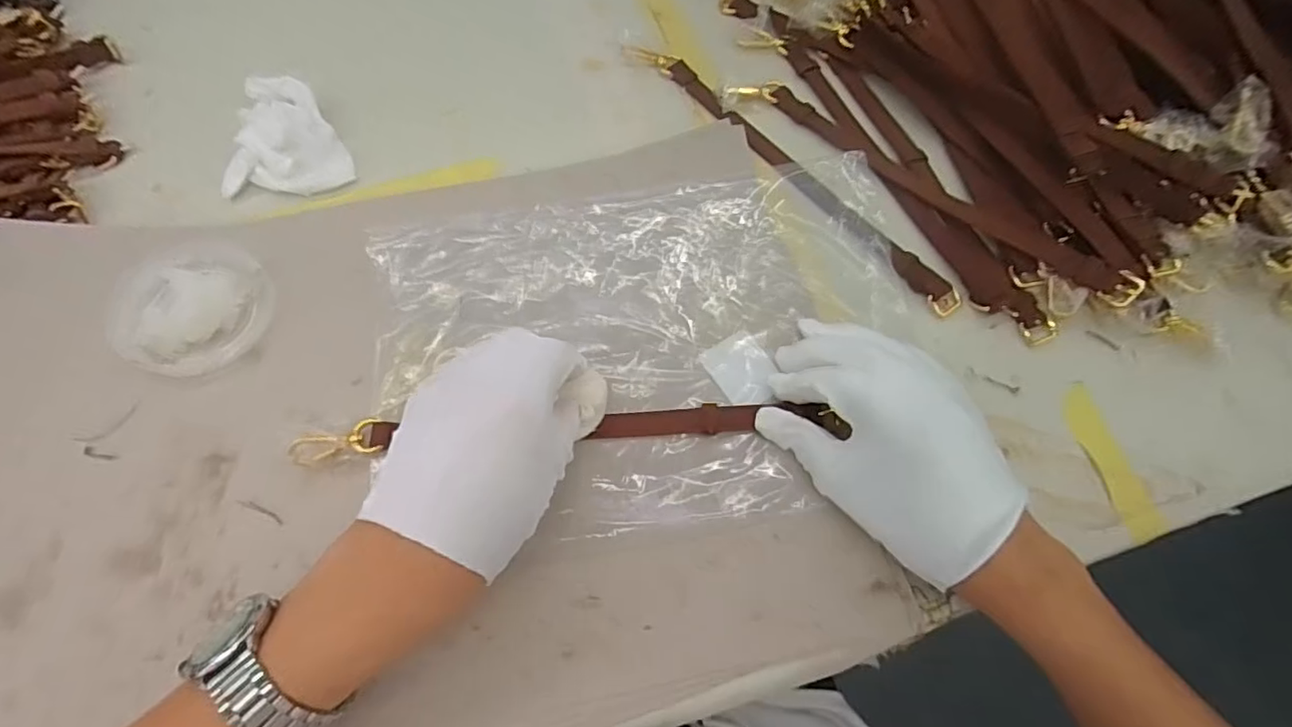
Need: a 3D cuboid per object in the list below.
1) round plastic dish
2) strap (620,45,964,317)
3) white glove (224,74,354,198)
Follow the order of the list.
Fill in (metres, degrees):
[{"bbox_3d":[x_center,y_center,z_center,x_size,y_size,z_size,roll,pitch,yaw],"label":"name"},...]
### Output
[{"bbox_3d":[-0.321,-0.045,0.404,0.094,0.014,0.114,-39,74,-13],"label":"round plastic dish"},{"bbox_3d":[0.107,-0.160,0.450,0.027,0.006,0.335,-39,74,-14],"label":"strap"},{"bbox_3d":[-0.284,-0.184,0.460,0.097,0.031,0.102,-2,69,-1],"label":"white glove"}]

